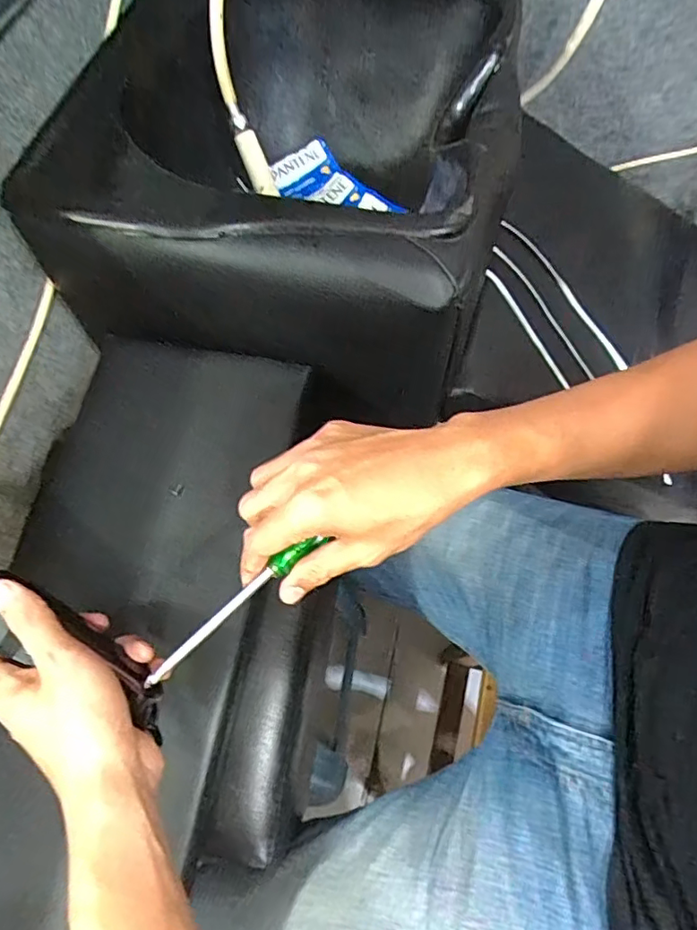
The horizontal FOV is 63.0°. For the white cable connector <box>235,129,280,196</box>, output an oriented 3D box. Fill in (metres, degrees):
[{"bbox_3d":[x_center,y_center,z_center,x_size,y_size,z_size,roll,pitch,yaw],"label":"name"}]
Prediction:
[{"bbox_3d":[-0.108,-0.353,0.670,0.023,0.024,0.076,-28,106,-13],"label":"white cable connector"}]

